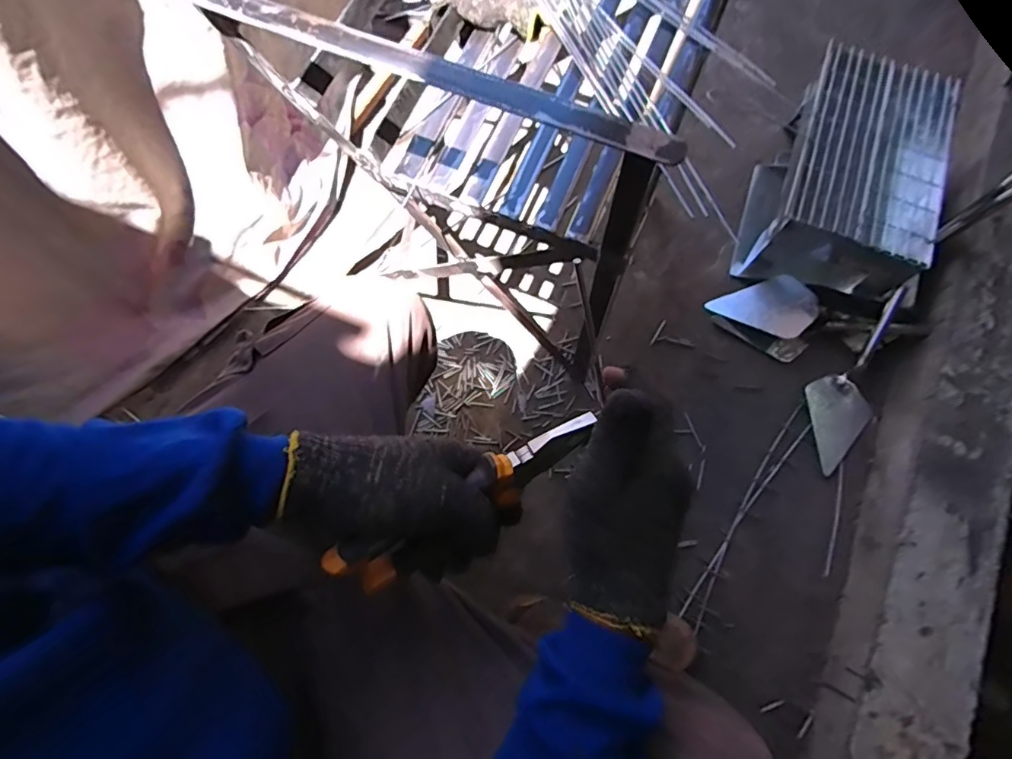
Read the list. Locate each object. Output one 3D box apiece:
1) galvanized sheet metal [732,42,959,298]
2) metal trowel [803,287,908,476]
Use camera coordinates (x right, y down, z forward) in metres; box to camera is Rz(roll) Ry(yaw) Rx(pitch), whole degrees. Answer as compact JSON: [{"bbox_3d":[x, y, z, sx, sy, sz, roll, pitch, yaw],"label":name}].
[{"bbox_3d":[0.609,-0.360,0.951,0.254,0.181,0.400,18,75,3],"label":"galvanized sheet metal"},{"bbox_3d":[0.599,0.001,0.909,0.117,0.057,0.335,24,90,4],"label":"metal trowel"}]

